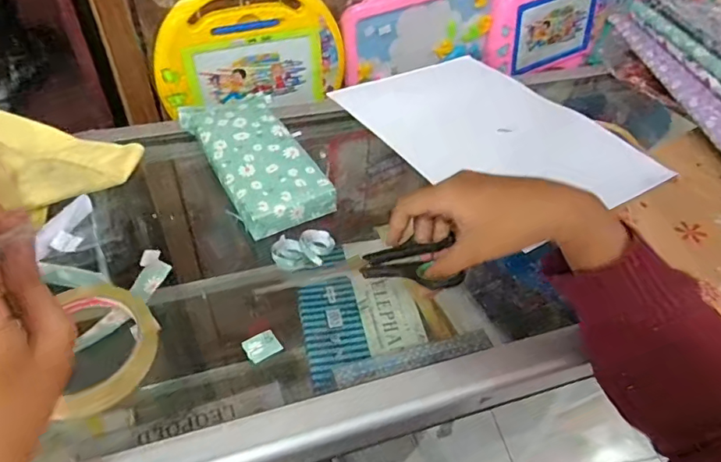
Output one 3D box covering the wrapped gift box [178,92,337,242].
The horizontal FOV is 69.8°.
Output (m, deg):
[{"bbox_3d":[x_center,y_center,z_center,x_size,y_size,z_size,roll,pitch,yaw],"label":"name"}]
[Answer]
[{"bbox_3d":[-0.102,-0.073,0.501,0.088,0.024,0.186,-19,50,-21],"label":"wrapped gift box"}]

